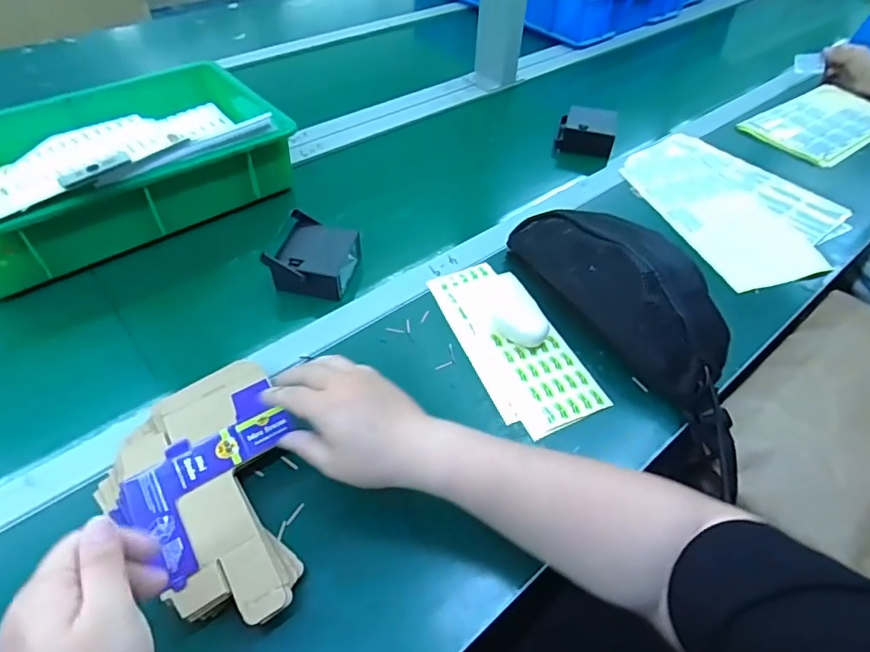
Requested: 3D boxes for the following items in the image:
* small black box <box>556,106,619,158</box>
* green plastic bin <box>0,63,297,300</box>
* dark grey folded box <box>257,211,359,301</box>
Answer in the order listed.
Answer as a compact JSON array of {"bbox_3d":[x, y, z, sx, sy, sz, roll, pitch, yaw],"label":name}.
[{"bbox_3d":[0.246,-0.314,0.848,0.087,0.059,0.058,15,49,11],"label":"small black box"},{"bbox_3d":[-0.420,-0.211,0.685,0.425,0.107,0.279,-33,58,-28],"label":"green plastic bin"},{"bbox_3d":[-0.143,-0.081,0.623,0.088,0.044,0.097,16,49,11],"label":"dark grey folded box"}]

